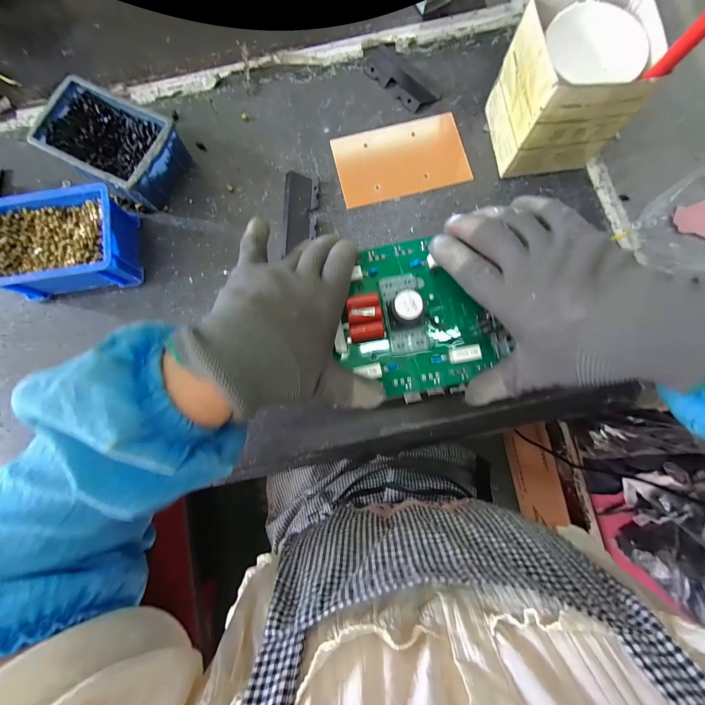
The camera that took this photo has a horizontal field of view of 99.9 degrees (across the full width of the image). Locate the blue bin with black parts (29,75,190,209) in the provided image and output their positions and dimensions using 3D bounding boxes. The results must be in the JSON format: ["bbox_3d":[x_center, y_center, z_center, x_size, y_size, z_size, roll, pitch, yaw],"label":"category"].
[{"bbox_3d":[-0.279,-0.241,0.351,0.148,0.053,0.097,28,81,6],"label":"blue bin with black parts"}]

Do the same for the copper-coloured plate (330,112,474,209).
[{"bbox_3d":[0.061,-0.246,0.376,0.161,0.004,0.101,-13,80,-1],"label":"copper-coloured plate"}]

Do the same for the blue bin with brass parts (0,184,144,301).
[{"bbox_3d":[-0.324,-0.119,0.334,0.152,0.053,0.108,-5,80,0],"label":"blue bin with brass parts"}]

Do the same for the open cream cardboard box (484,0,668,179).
[{"bbox_3d":[0.227,-0.281,0.322,0.114,0.108,0.115,-8,80,-1],"label":"open cream cardboard box"}]

